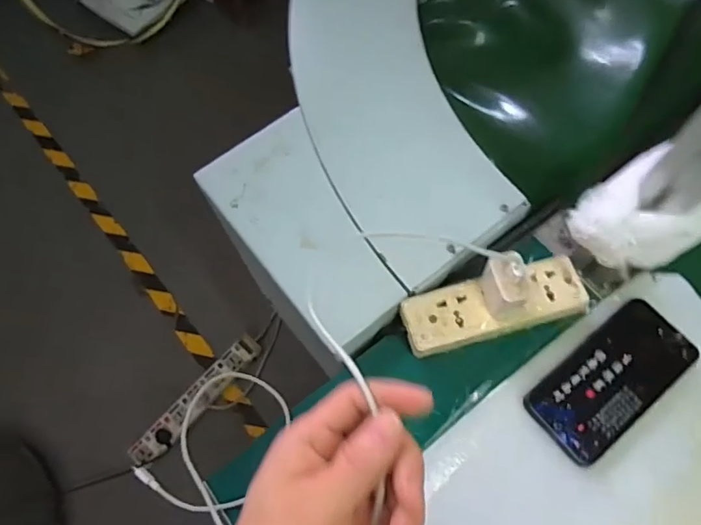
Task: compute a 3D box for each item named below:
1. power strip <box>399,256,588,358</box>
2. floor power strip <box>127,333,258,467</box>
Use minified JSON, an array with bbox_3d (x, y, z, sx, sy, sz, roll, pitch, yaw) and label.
[{"bbox_3d":[0.136,0.044,0.491,0.172,0.036,0.060,-15,67,-5],"label":"power strip"},{"bbox_3d":[-0.371,0.327,1.244,0.074,0.030,0.380,38,73,16],"label":"floor power strip"}]

